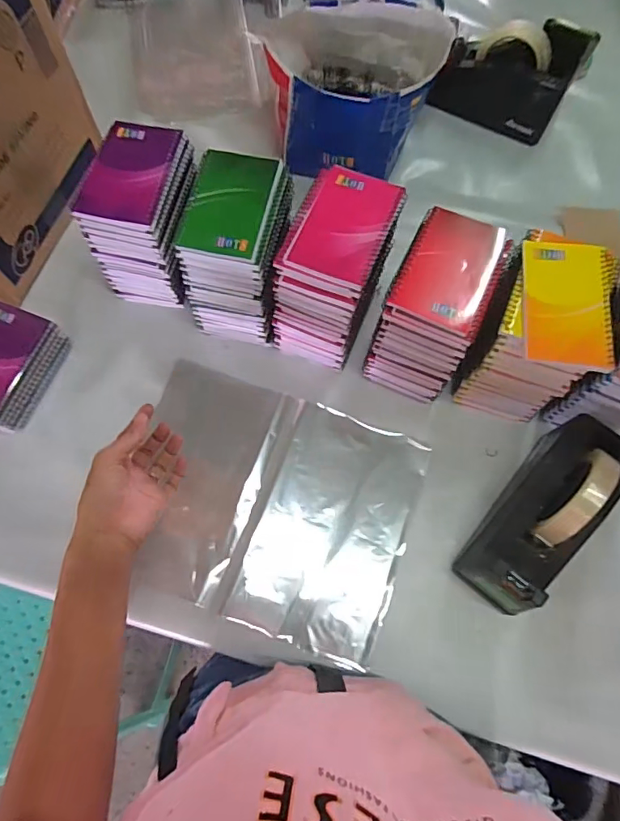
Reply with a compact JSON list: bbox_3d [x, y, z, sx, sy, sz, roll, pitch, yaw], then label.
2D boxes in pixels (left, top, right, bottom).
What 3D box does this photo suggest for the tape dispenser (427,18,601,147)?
[{"bbox_3d":[0.289,-0.478,0.698,0.171,0.119,0.091,25,72,8],"label":"tape dispenser"}]

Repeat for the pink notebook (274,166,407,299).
[{"bbox_3d":[0.033,-0.185,0.492,0.095,0.019,0.128,20,72,6],"label":"pink notebook"}]

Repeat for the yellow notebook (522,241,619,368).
[{"bbox_3d":[0.254,-0.106,0.481,0.080,0.020,0.124,3,83,31],"label":"yellow notebook"}]

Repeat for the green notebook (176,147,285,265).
[{"bbox_3d":[-0.081,-0.215,0.505,0.084,0.013,0.130,12,71,3],"label":"green notebook"}]

